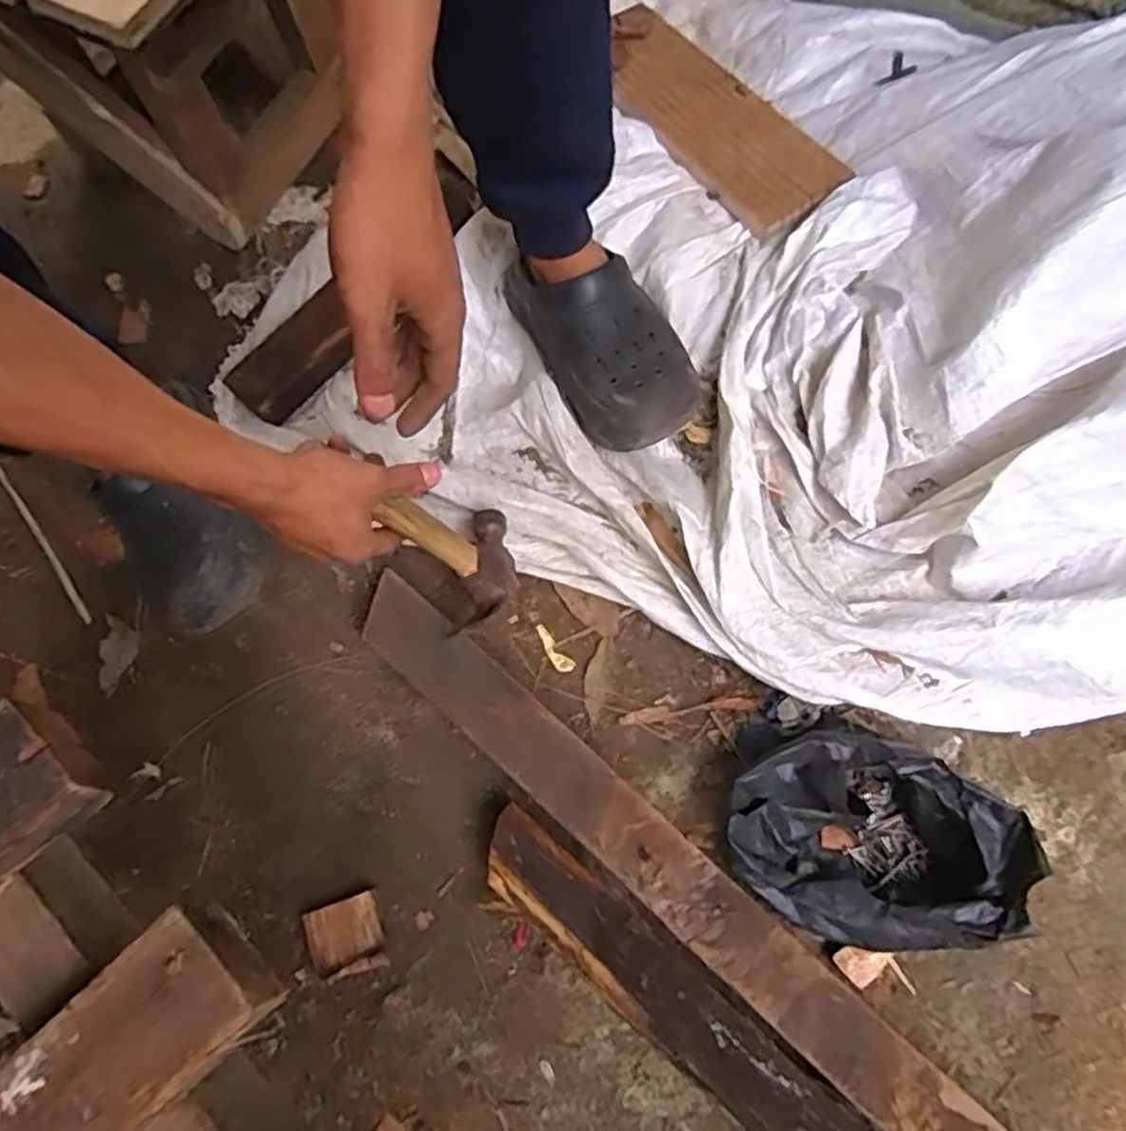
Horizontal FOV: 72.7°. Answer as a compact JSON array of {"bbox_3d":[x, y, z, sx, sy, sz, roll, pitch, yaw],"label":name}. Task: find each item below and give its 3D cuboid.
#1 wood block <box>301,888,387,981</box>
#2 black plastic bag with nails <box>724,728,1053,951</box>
[{"bbox_3d":[-0.171,0.289,0.601,0.057,0.020,0.047,-21,70,-6],"label":"wood block"},{"bbox_3d":[0.231,0.206,0.583,0.213,0.077,0.156,12,70,7],"label":"black plastic bag with nails"}]

